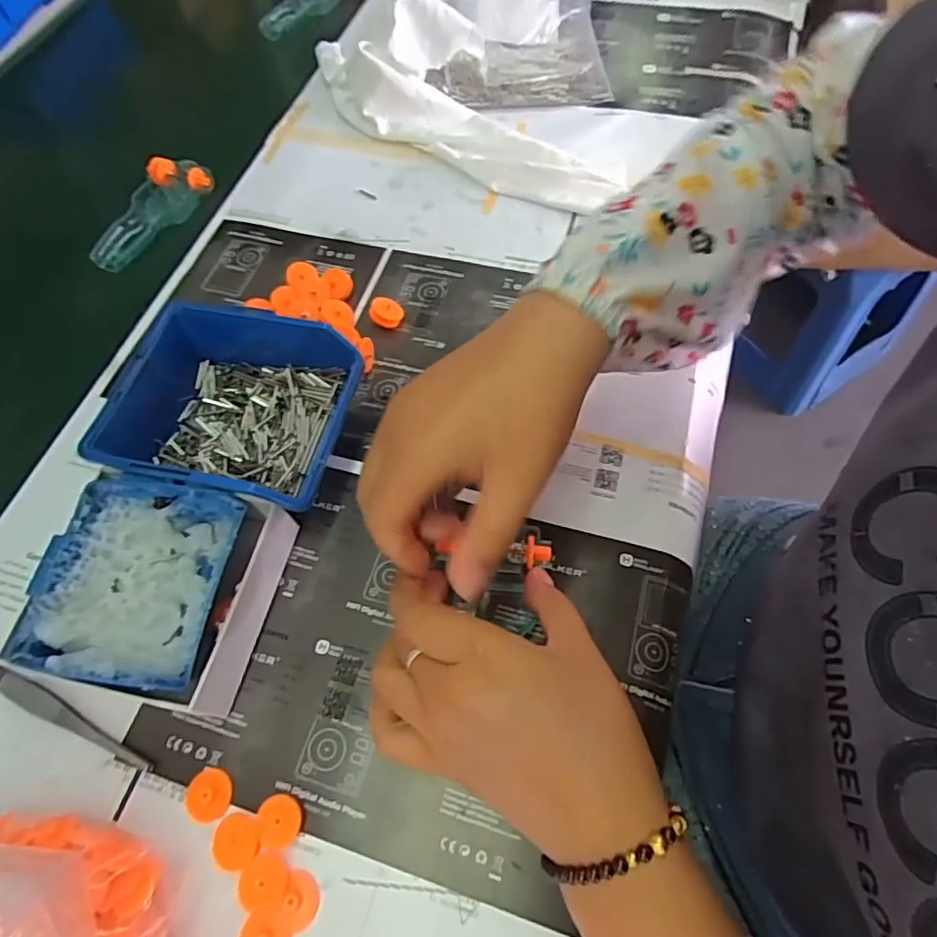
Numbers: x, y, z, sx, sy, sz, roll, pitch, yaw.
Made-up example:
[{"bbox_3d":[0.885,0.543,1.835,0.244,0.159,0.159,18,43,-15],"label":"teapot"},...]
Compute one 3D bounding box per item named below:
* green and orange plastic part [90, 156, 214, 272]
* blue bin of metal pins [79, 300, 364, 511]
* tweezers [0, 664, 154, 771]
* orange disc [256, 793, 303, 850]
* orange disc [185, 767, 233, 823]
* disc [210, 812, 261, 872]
[{"bbox_3d":[-0.276,-0.219,0.486,0.057,0.022,0.121,29,68,19],"label":"green and orange plastic part"},{"bbox_3d":[-0.138,-0.032,0.342,0.131,0.061,0.112,9,63,10],"label":"blue bin of metal pins"},{"bbox_3d":[-0.229,0.116,0.297,0.156,0.011,0.013,20,66,15],"label":"tweezers"},{"bbox_3d":[-0.087,0.164,0.268,0.019,0.007,0.021,-19,62,-5],"label":"orange disc"},{"bbox_3d":[-0.125,0.157,0.275,0.022,0.005,0.021,-2,62,4],"label":"orange disc"},{"bbox_3d":[-0.107,0.171,0.263,0.021,0.004,0.022,-2,62,4],"label":"disc"}]

